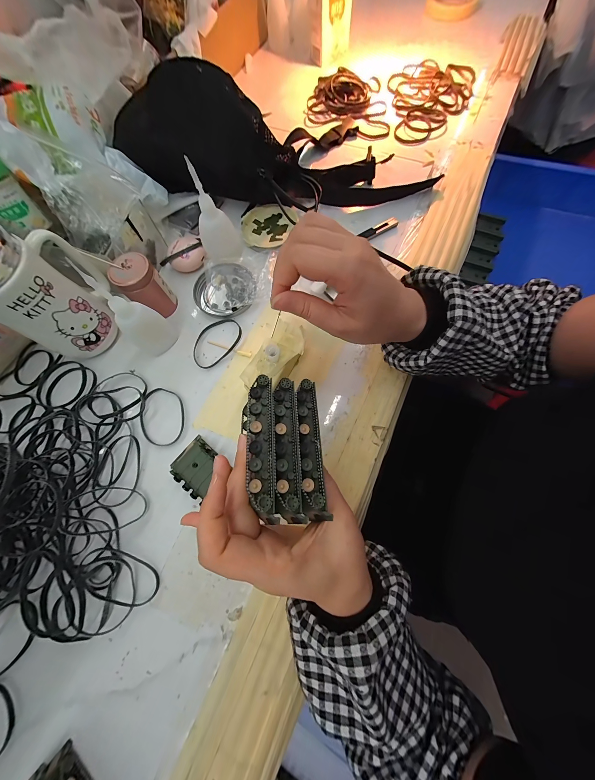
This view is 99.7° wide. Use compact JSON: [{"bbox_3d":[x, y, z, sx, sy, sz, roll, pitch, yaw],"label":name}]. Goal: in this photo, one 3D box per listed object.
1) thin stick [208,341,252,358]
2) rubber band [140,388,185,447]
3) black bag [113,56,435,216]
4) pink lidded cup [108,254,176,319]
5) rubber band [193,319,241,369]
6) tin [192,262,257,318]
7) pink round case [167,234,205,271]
[{"bbox_3d":[-0.083,-0.050,0.303,0.059,0.005,0.007,19,75,7],"label":"thin stick"},{"bbox_3d":[-0.153,0.030,0.282,0.049,0.006,0.065,-4,75,-7],"label":"rubber band"},{"bbox_3d":[-0.027,-0.318,0.329,0.425,0.099,0.139,13,74,7],"label":"black bag"},{"bbox_3d":[-0.179,-0.121,0.297,0.040,0.061,0.043,-1,74,2],"label":"pink lidded cup"},{"bbox_3d":[-0.100,-0.060,0.308,0.070,0.006,0.049,-41,74,-6],"label":"rubber band"},{"bbox_3d":[-0.094,-0.129,0.323,0.080,0.010,0.075,-1,74,2],"label":"tin"},{"bbox_3d":[-0.148,-0.180,0.334,0.046,0.019,0.043,-1,74,2],"label":"pink round case"}]

